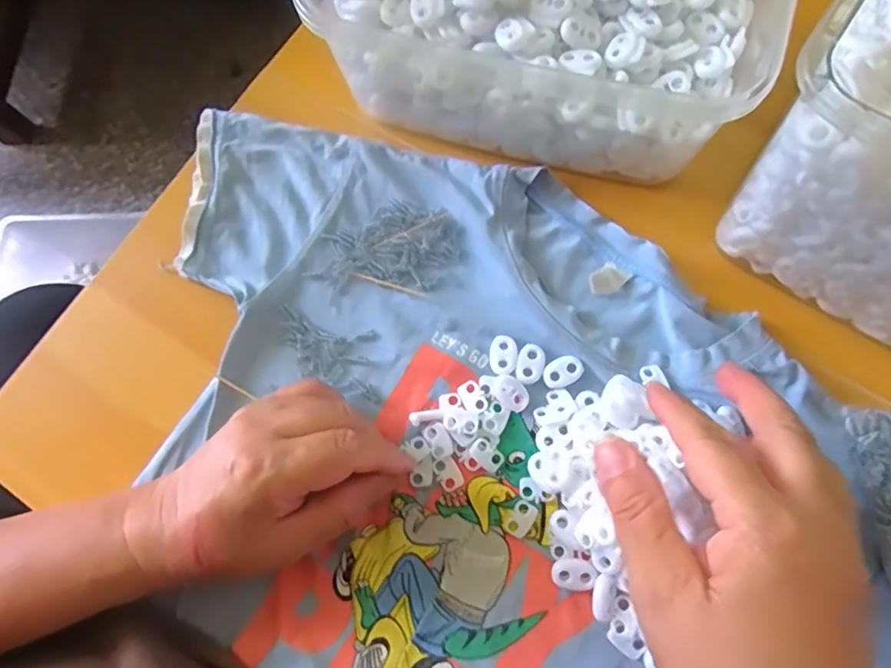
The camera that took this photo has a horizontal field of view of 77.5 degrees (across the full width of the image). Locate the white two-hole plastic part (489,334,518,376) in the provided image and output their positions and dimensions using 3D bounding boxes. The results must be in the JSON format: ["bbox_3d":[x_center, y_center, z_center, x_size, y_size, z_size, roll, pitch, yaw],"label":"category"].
[{"bbox_3d":[0.032,0.011,0.310,0.015,0.004,0.022,-5,75,3],"label":"white two-hole plastic part"}]

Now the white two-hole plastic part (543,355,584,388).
[{"bbox_3d":[0.064,0.021,0.304,0.022,0.004,0.015,-22,75,-2],"label":"white two-hole plastic part"}]

